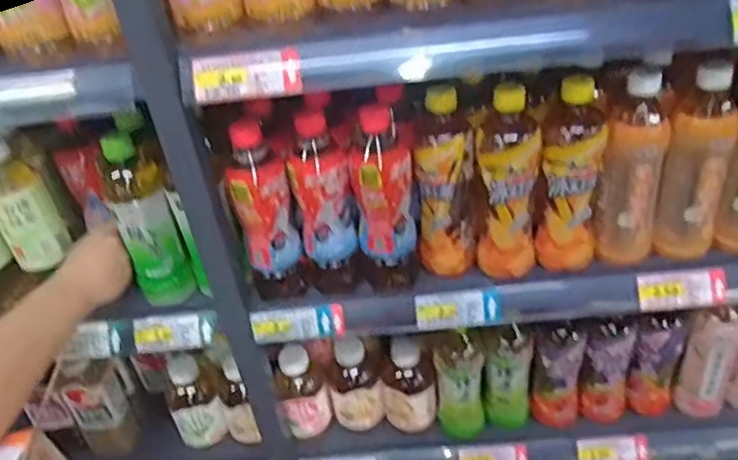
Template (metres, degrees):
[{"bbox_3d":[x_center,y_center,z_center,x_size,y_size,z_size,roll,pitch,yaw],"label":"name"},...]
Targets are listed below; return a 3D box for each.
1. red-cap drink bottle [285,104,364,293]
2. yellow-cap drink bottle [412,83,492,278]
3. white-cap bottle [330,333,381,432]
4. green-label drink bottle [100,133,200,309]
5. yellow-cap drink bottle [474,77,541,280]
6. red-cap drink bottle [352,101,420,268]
[{"bbox_3d":[-0.047,-0.030,0.677,0.066,0.204,0.067,-10,35,-4],"label":"red-cap drink bottle"},{"bbox_3d":[0.088,-0.053,0.677,0.071,0.202,0.069,-2,35,7],"label":"yellow-cap drink bottle"},{"bbox_3d":[-0.019,0.219,0.873,0.073,0.131,0.053,-10,35,-4],"label":"white-cap bottle"},{"bbox_3d":[-0.252,-0.013,0.698,0.060,0.207,0.068,-19,37,-17],"label":"green-label drink bottle"},{"bbox_3d":[0.151,-0.048,0.656,0.062,0.201,0.060,23,45,35],"label":"yellow-cap drink bottle"},{"bbox_3d":[0.018,-0.043,0.651,0.065,0.181,0.052,-4,35,4],"label":"red-cap drink bottle"}]

